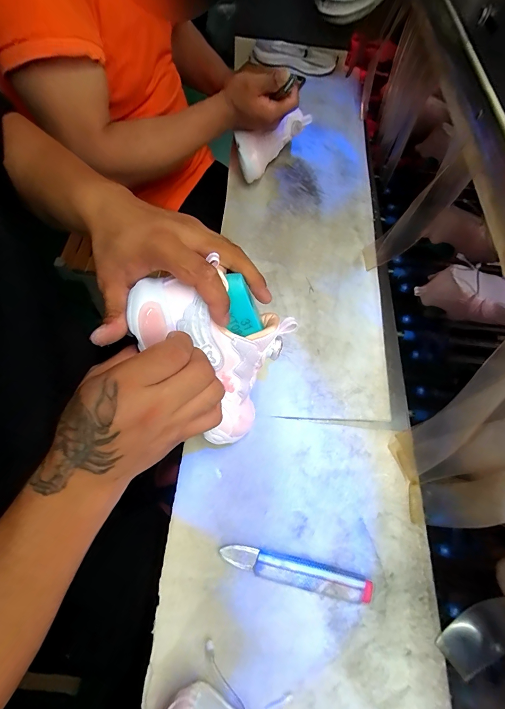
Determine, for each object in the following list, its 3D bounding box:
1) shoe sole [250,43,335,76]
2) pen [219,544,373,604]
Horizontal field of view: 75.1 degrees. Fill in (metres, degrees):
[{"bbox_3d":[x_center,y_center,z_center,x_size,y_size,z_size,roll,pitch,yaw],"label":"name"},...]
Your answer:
[{"bbox_3d":[0.110,-0.775,0.854,0.204,0.034,0.086,23,65,9],"label":"shoe sole"},{"bbox_3d":[0.046,0.233,0.352,0.158,0.015,0.028,14,63,4],"label":"pen"}]

